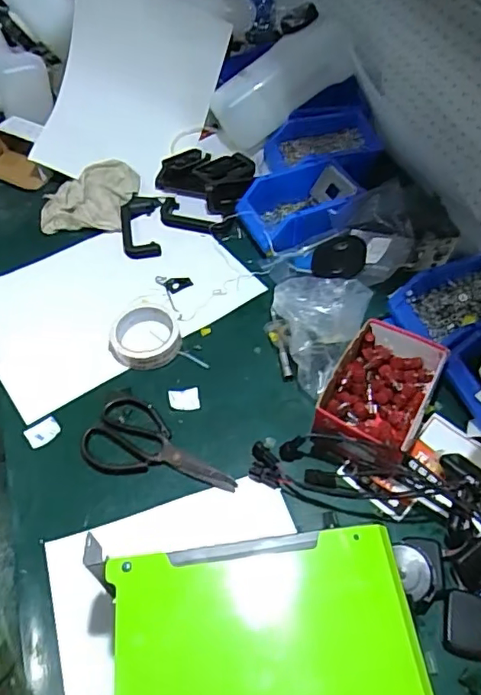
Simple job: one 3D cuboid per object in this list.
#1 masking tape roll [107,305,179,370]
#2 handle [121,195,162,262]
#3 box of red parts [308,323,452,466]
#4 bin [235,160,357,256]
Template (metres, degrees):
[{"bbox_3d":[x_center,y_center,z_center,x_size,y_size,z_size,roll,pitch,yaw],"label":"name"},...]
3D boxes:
[{"bbox_3d":[-0.131,-0.016,0.758,0.095,0.025,0.096,0,53,1],"label":"masking tape roll"},{"bbox_3d":[-0.166,-0.200,0.906,0.066,0.018,0.147,-4,53,-2],"label":"handle"},{"bbox_3d":[0.174,0.053,0.680,0.118,0.053,0.189,23,57,17],"label":"box of red parts"},{"bbox_3d":[0.097,-0.226,0.888,0.179,0.068,0.125,-20,56,-14],"label":"bin"}]

